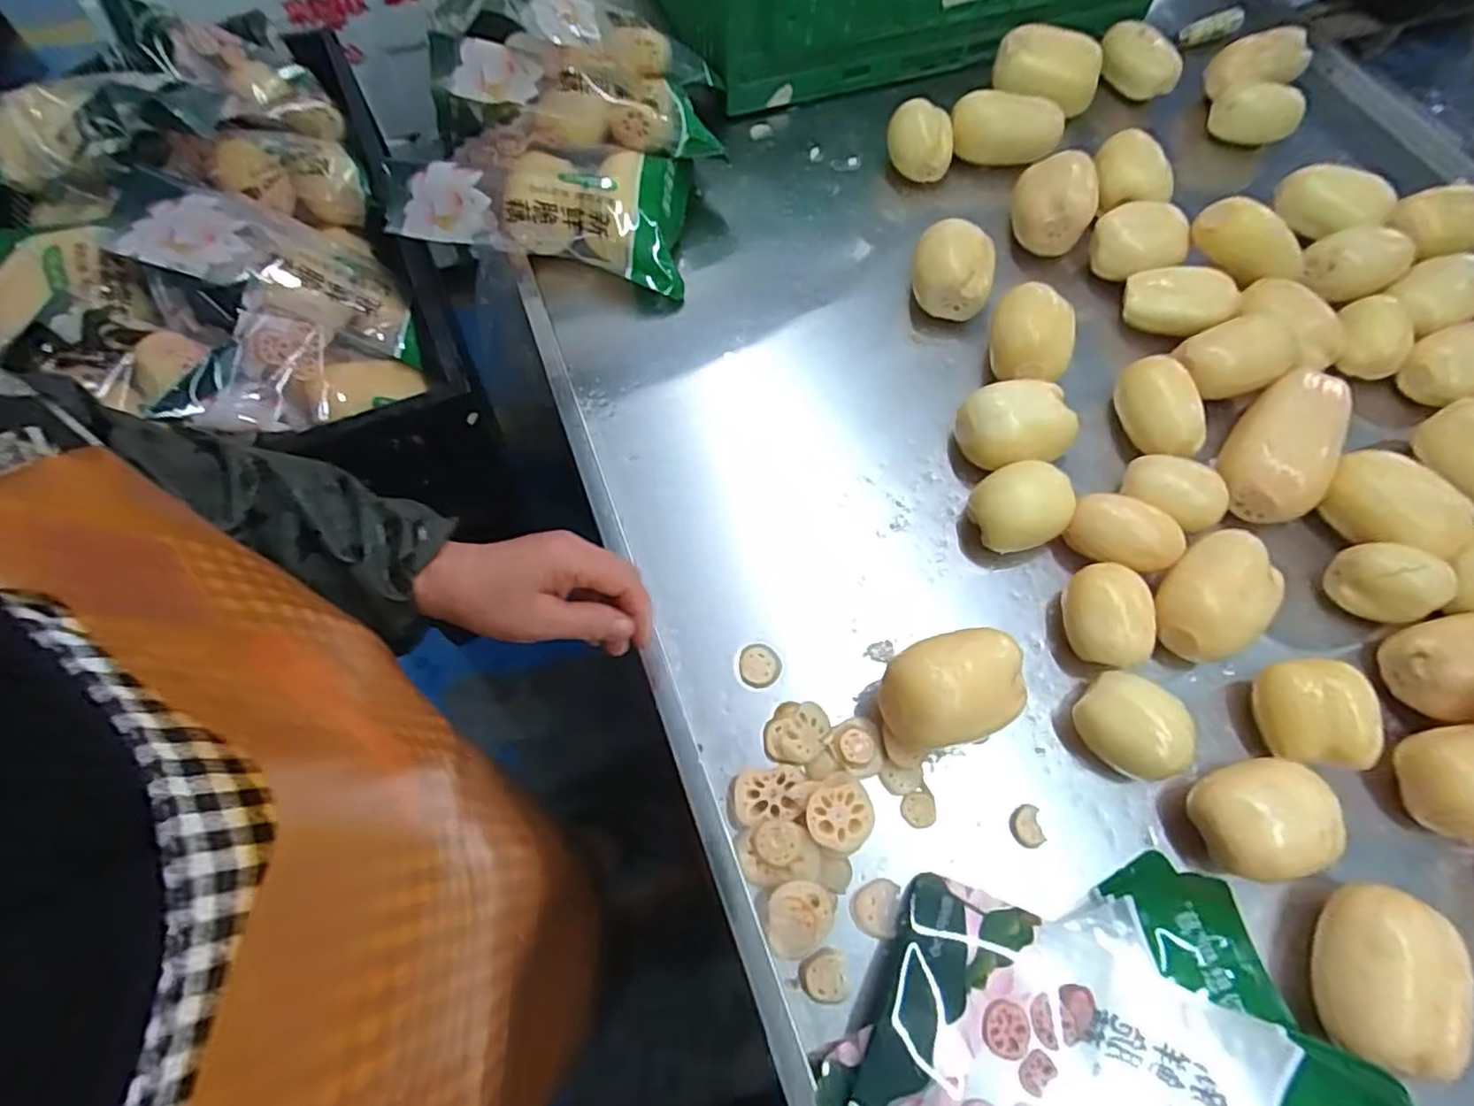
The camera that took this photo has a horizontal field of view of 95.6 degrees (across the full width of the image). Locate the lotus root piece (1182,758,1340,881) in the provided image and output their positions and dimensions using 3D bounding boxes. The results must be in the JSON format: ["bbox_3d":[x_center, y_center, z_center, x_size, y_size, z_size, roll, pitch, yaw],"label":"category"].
[{"bbox_3d":[0.358,0.186,0.463,0.078,0.066,0.074,1,65,-2],"label":"lotus root piece"}]

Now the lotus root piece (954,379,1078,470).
[{"bbox_3d":[0.247,-0.109,0.600,0.100,0.062,0.084,-29,70,-15],"label":"lotus root piece"}]

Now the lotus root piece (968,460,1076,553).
[{"bbox_3d":[0.236,-0.035,0.562,0.072,0.061,0.070,1,65,-2],"label":"lotus root piece"}]

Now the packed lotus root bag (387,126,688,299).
[{"bbox_3d":[-0.190,-0.345,0.666,0.272,0.074,0.140,2,65,-2],"label":"packed lotus root bag"}]

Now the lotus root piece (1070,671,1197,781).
[{"bbox_3d":[0.289,0.129,0.495,0.073,0.058,0.065,41,70,15],"label":"lotus root piece"}]

